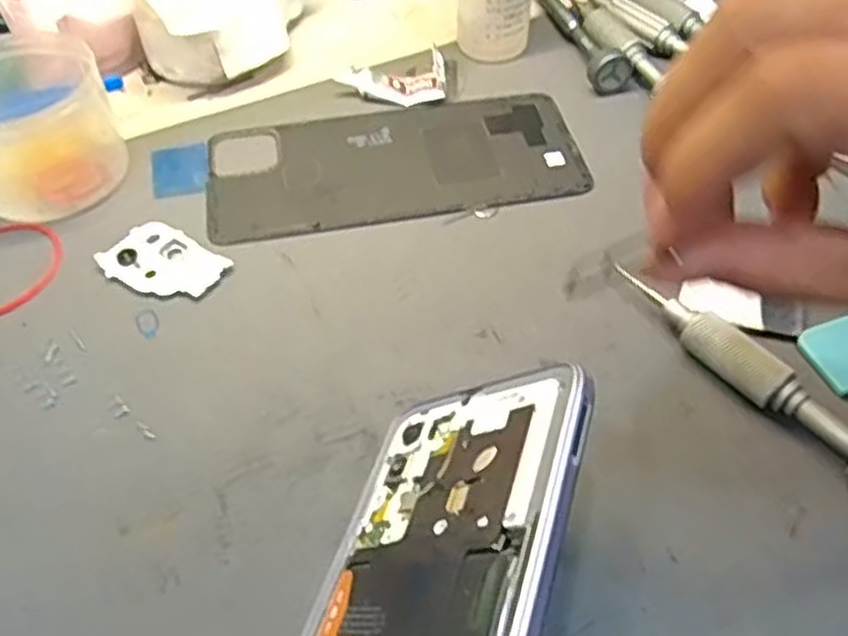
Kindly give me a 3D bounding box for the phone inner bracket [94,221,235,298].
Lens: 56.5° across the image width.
[{"bbox_3d":[-0.098,-0.021,0.300,0.043,0.004,0.030,28,57,22],"label":"phone inner bracket"}]

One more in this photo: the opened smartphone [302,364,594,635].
[{"bbox_3d":[-0.005,0.076,0.180,0.076,0.005,0.149,-23,33,40],"label":"opened smartphone"}]

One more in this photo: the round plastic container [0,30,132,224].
[{"bbox_3d":[-0.162,-0.081,0.325,0.063,0.043,0.068,-1,51,1],"label":"round plastic container"}]

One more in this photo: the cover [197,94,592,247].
[{"bbox_3d":[-0.013,-0.069,0.339,0.155,0.004,0.078,-9,51,-6],"label":"cover"}]

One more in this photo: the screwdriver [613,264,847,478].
[{"bbox_3d":[0.104,0.015,0.255,0.013,0.015,0.102,-31,57,-22],"label":"screwdriver"}]

